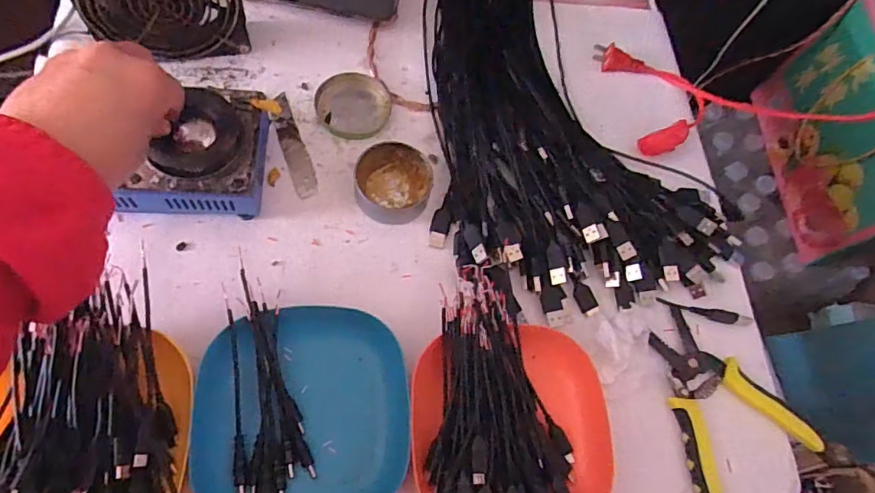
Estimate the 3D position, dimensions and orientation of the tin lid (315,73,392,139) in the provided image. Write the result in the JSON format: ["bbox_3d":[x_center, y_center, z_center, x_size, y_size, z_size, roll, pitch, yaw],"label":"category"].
[{"bbox_3d":[-0.075,-0.128,0.471,0.064,0.011,0.064,3,70,-7],"label":"tin lid"}]

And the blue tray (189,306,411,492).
[{"bbox_3d":[-0.089,0.111,0.353,0.133,0.036,0.145,-2,70,-9],"label":"blue tray"}]

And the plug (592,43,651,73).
[{"bbox_3d":[0.188,-0.188,0.527,0.059,0.011,0.027,15,68,-3],"label":"plug"}]

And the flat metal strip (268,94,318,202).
[{"bbox_3d":[-0.125,-0.088,0.449,0.019,0.008,0.103,-18,74,-14],"label":"flat metal strip"}]

